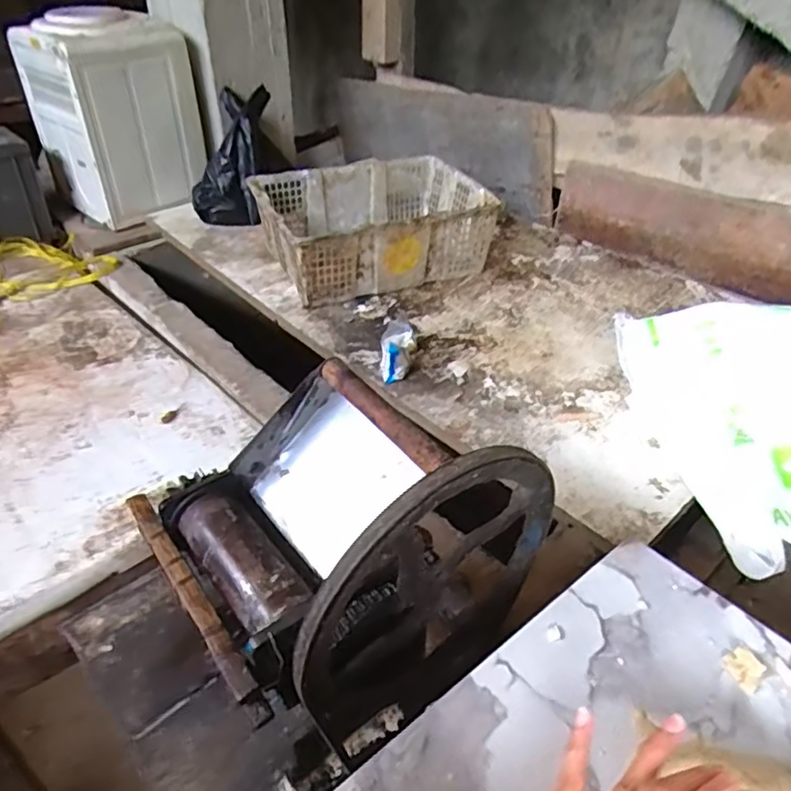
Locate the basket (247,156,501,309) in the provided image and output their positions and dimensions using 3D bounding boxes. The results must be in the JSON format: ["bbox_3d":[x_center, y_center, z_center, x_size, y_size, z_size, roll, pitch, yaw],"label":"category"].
[{"bbox_3d":[-0.052,-0.383,1.375,0.474,0.159,0.352,-16,42,-19],"label":"basket"}]

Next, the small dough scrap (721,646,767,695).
[{"bbox_3d":[0.250,0.195,0.437,0.026,0.006,0.028,-15,41,-19],"label":"small dough scrap"}]

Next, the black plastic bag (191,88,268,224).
[{"bbox_3d":[-0.397,-0.597,1.518,0.185,0.355,0.116,7,-6,9],"label":"black plastic bag"}]

